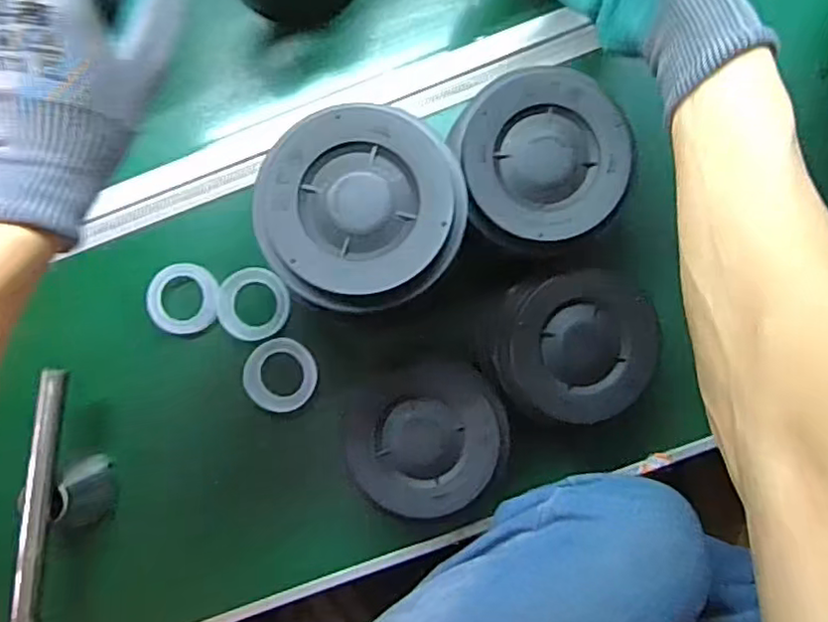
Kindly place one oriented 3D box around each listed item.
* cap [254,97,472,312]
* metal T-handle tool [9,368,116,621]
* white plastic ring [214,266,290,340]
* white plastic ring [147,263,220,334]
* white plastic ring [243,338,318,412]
[{"bbox_3d":[-0.031,-0.061,0.366,0.115,0.015,0.116,0,89,3],"label":"cap"},{"bbox_3d":[-0.273,0.146,0.501,0.035,0.067,0.197,8,89,3],"label":"metal T-handle tool"},{"bbox_3d":[-0.131,-0.006,0.517,0.058,0.004,0.058,0,89,3],"label":"white plastic ring"},{"bbox_3d":[-0.190,-0.011,0.521,0.059,0.016,0.054,0,89,3],"label":"white plastic ring"},{"bbox_3d":[-0.109,0.052,0.515,0.058,0.004,0.058,5,89,3],"label":"white plastic ring"}]

